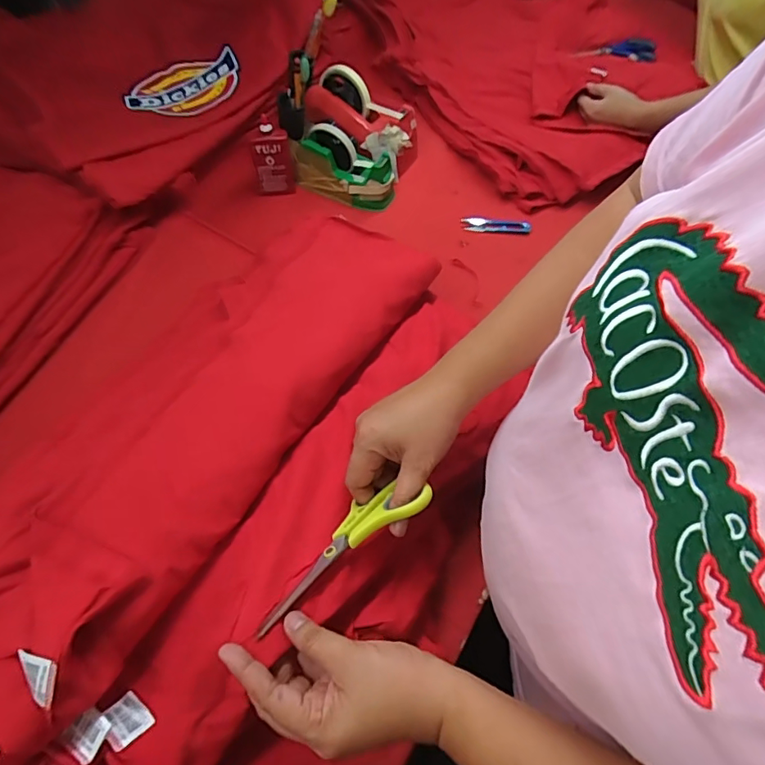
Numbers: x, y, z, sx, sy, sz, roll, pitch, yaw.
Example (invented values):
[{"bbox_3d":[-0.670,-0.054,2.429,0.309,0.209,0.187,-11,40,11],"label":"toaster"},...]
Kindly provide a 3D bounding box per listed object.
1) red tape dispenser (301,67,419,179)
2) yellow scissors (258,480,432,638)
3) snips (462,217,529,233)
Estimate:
[{"bbox_3d":[-0.035,-0.408,0.768,0.188,0.089,0.088,31,62,-2],"label":"red tape dispenser"},{"bbox_3d":[-0.035,0.134,0.410,0.167,0.008,0.050,-35,34,-17],"label":"yellow scissors"},{"bbox_3d":[0.177,-0.244,0.762,0.102,0.007,0.028,2,58,4],"label":"snips"}]

